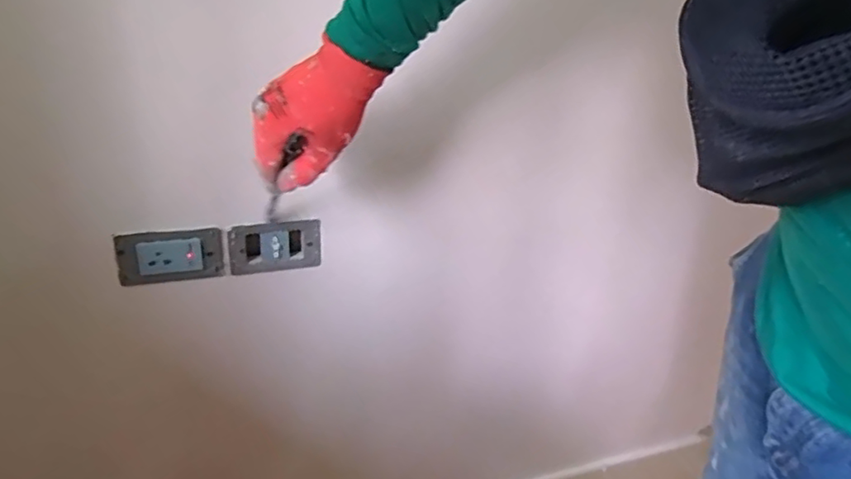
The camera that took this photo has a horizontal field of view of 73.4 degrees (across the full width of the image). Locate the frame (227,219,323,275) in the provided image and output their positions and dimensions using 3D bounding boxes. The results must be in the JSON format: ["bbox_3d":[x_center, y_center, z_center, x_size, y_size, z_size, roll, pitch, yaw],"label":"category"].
[{"bbox_3d":[-0.193,0.009,0.740,0.118,0.071,0.006,-5,31,-20],"label":"frame"}]

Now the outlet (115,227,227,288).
[{"bbox_3d":[-0.312,0.021,0.702,0.120,0.074,0.010,-7,31,-23],"label":"outlet"}]

